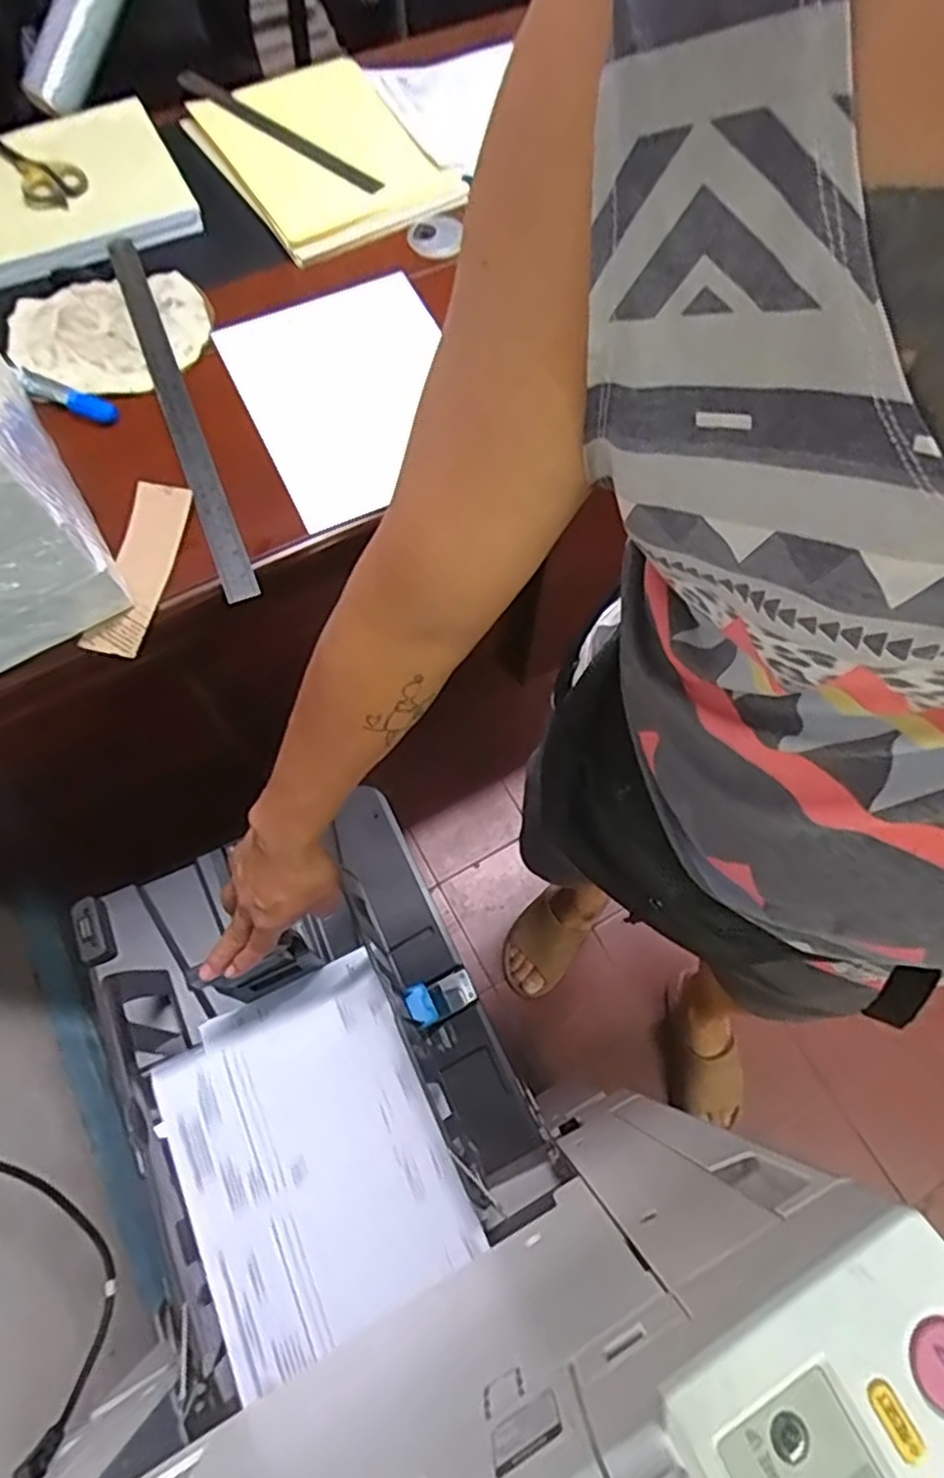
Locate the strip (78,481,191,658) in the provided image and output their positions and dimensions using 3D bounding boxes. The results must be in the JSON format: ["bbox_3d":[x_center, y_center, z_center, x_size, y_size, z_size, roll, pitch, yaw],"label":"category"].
[{"bbox_3d":[-0.289,-0.151,0.600,0.046,0.017,0.162,10,68,3],"label":"strip"}]

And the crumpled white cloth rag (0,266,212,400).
[{"bbox_3d":[-0.355,-0.401,0.687,0.184,0.031,0.121,-17,69,-8],"label":"crumpled white cloth rag"}]

